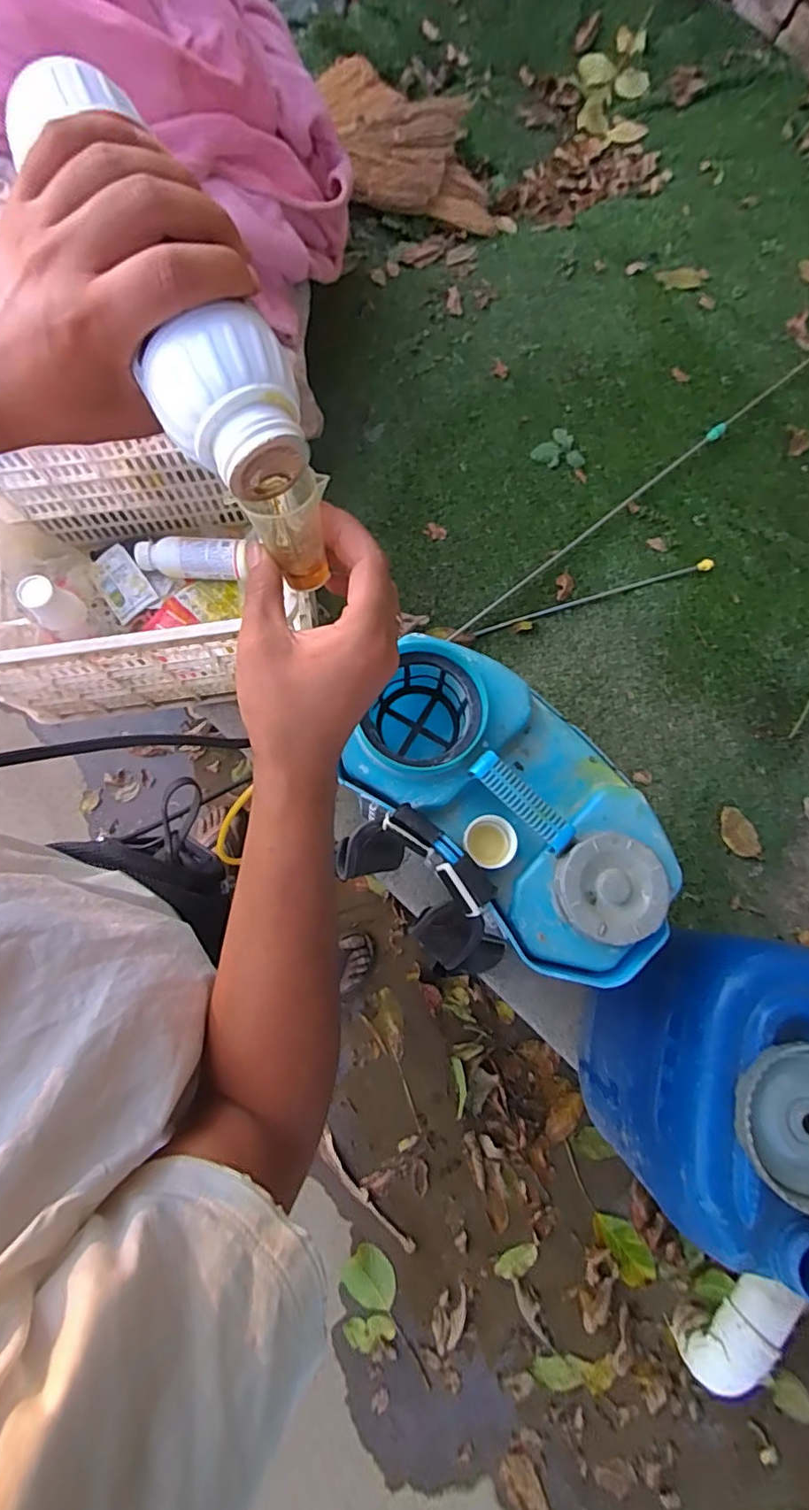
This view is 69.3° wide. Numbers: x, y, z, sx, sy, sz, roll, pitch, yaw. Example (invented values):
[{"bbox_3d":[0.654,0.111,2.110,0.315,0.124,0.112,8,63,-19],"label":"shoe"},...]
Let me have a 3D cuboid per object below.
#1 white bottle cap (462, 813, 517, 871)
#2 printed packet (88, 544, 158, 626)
[{"bbox_3d":[0.080,0.082,0.552,0.048,0.029,0.048,0,77,-1],"label":"white bottle cap"},{"bbox_3d":[-0.515,-0.310,1.067,0.083,0.024,0.129,-35,80,-8],"label":"printed packet"}]

